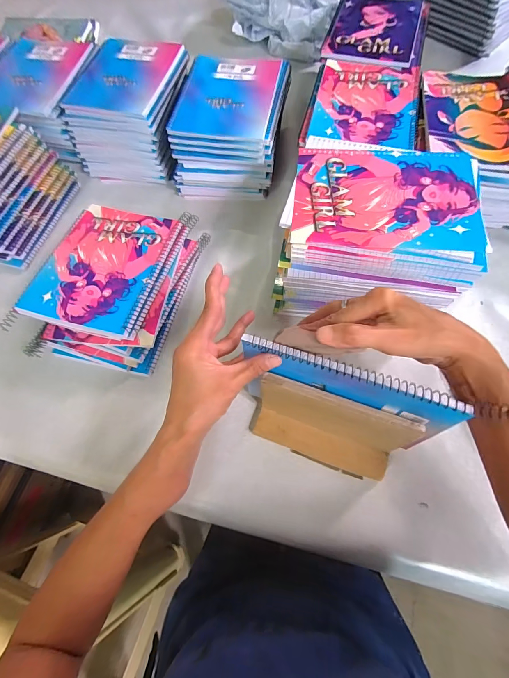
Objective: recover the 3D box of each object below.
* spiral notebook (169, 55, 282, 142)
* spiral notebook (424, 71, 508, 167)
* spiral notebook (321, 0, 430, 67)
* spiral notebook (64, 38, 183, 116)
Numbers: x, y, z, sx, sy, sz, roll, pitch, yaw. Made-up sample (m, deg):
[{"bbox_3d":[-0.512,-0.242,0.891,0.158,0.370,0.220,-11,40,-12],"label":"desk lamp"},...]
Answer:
[{"bbox_3d":[-0.044,-0.391,0.516,0.150,0.007,0.200,8,65,6],"label":"spiral notebook"},{"bbox_3d":[0.324,-0.324,0.463,0.148,0.009,0.198,7,65,5],"label":"spiral notebook"},{"bbox_3d":[0.214,-0.540,0.567,0.161,0.009,0.200,13,66,8],"label":"spiral notebook"},{"bbox_3d":[-0.223,-0.458,0.564,0.157,0.015,0.188,12,66,8],"label":"spiral notebook"}]

